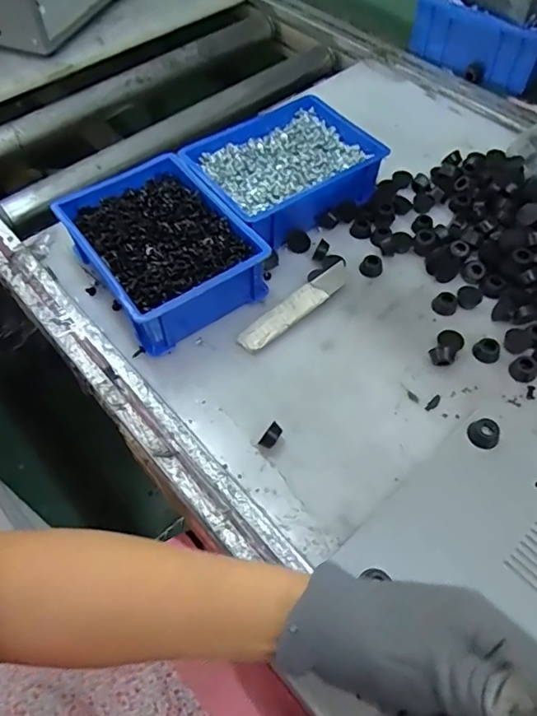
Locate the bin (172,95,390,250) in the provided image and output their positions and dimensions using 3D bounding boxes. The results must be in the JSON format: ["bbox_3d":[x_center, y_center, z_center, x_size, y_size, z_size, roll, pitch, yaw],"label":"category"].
[{"bbox_3d":[0.016,-0.219,0.600,0.190,0.062,0.159,-31,61,-17],"label":"bin"}]

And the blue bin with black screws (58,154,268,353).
[{"bbox_3d":[-0.108,-0.114,0.534,0.143,0.066,0.192,-31,61,-16],"label":"blue bin with black screws"}]

